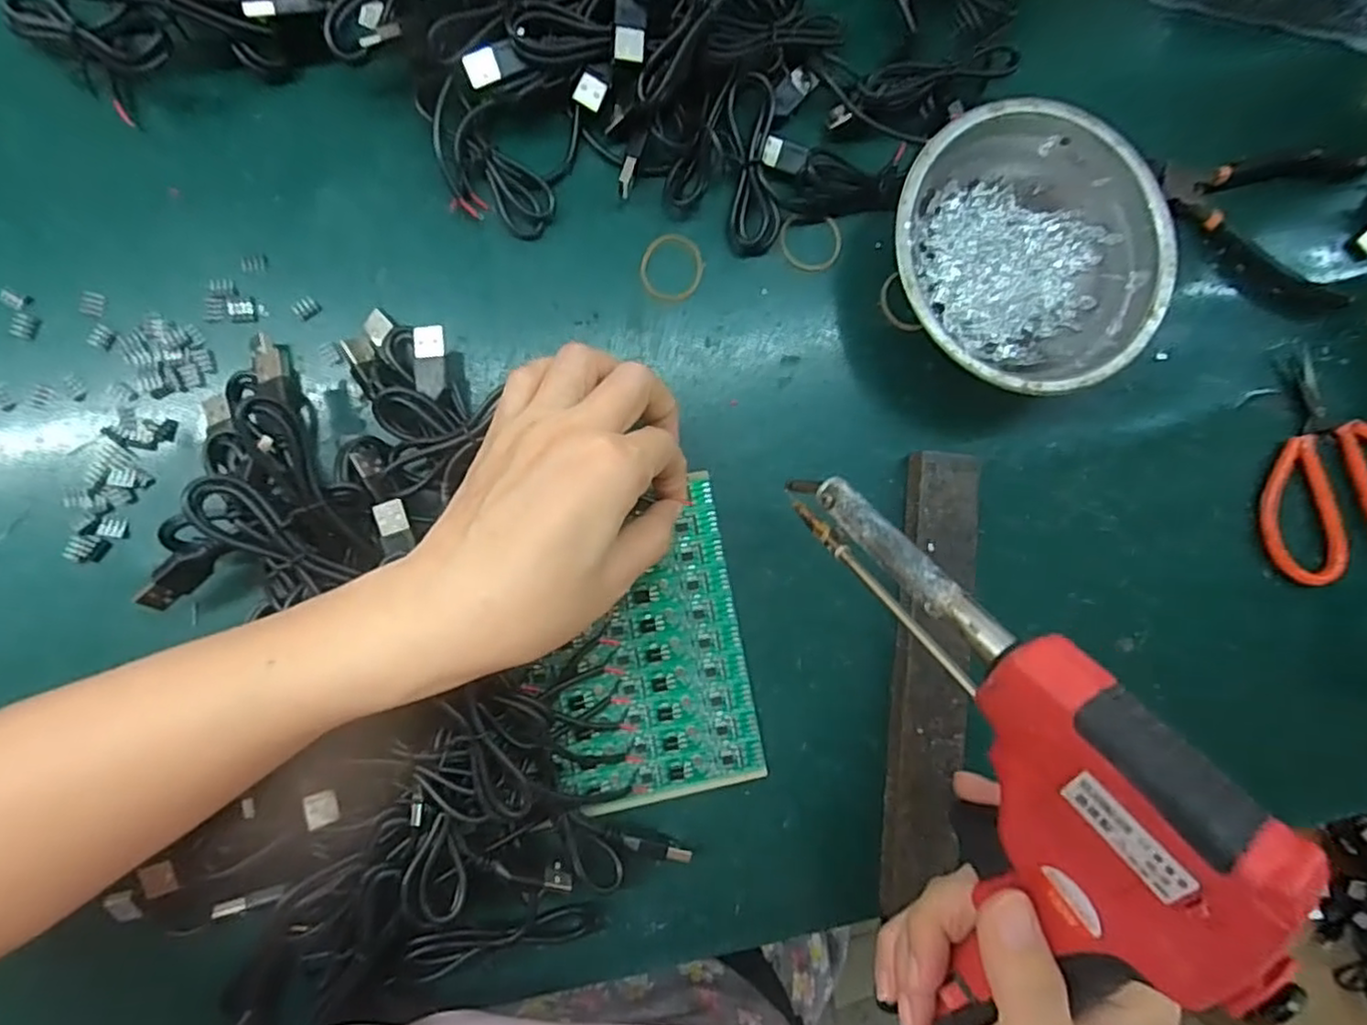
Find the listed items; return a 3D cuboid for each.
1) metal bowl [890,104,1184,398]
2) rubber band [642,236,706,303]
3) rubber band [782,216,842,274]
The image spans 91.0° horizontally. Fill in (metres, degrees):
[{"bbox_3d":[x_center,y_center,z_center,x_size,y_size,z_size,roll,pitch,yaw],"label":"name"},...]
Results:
[{"bbox_3d":[0.152,-0.115,0.311,0.122,0.040,0.121,0,89,-7],"label":"metal bowl"},{"bbox_3d":[-0.005,-0.115,0.315,0.029,0.004,0.031,0,89,-7],"label":"rubber band"},{"bbox_3d":[0.061,-0.128,0.322,0.029,0.004,0.026,-1,89,-6],"label":"rubber band"}]

